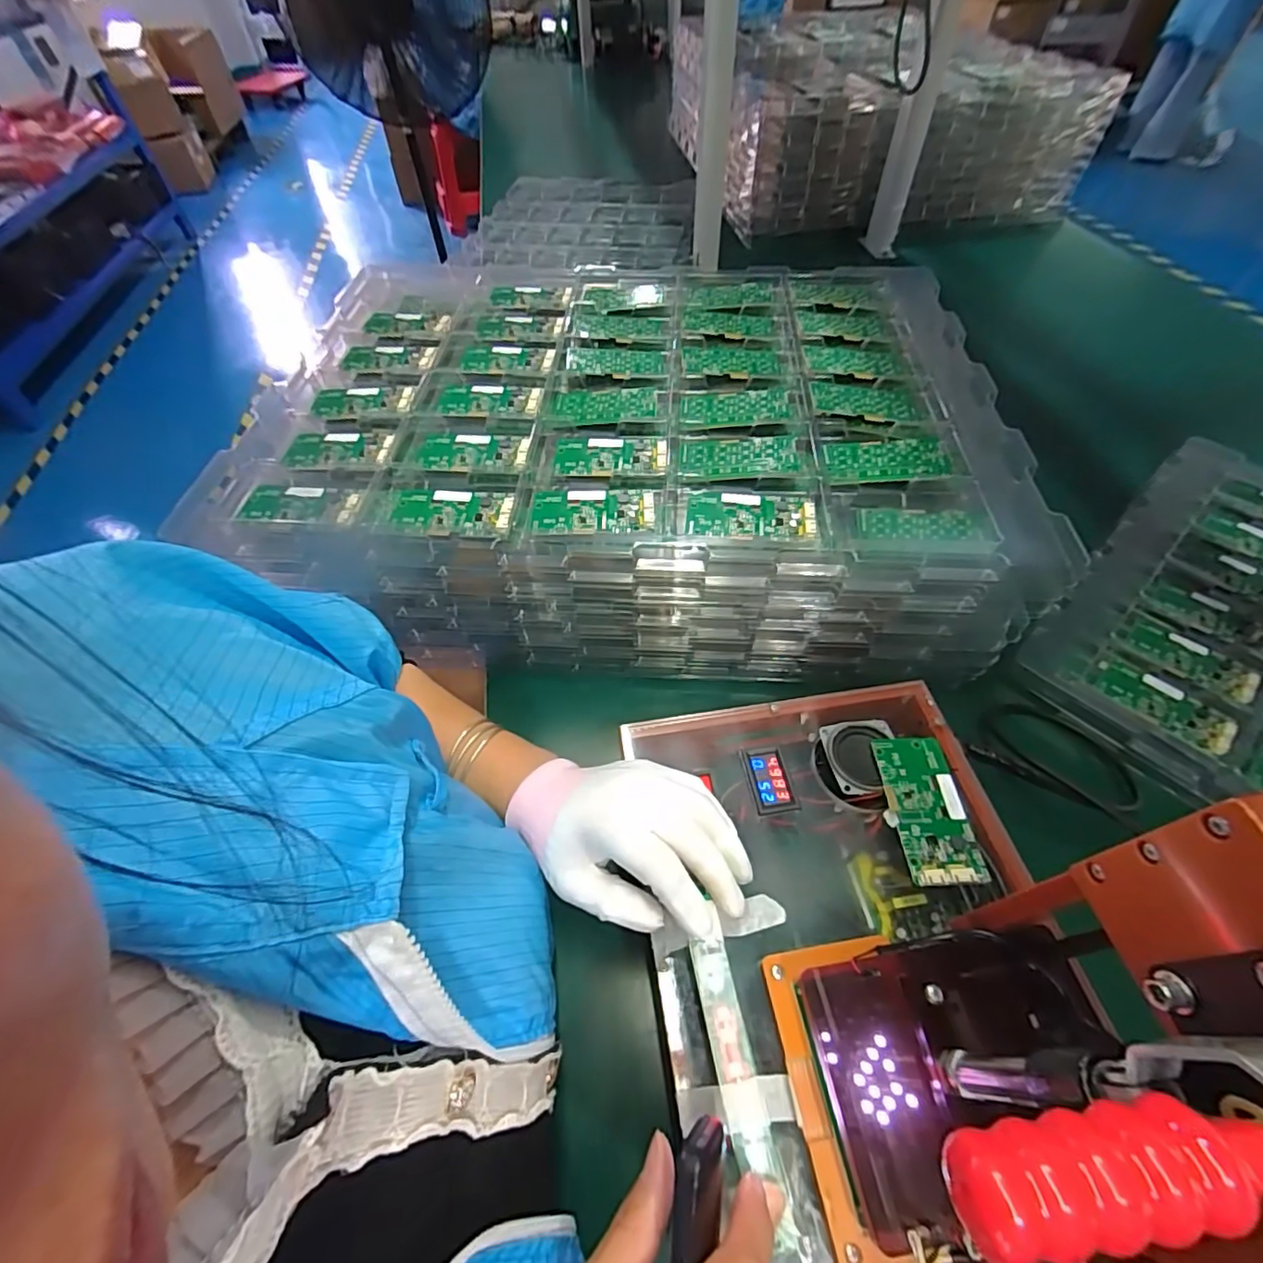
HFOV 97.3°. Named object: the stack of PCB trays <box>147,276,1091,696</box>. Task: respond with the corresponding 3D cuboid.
[{"bbox_3d":[0.006,-0.183,0.576,0.623,0.156,0.439,2,55,4],"label":"stack of PCB trays"}]

